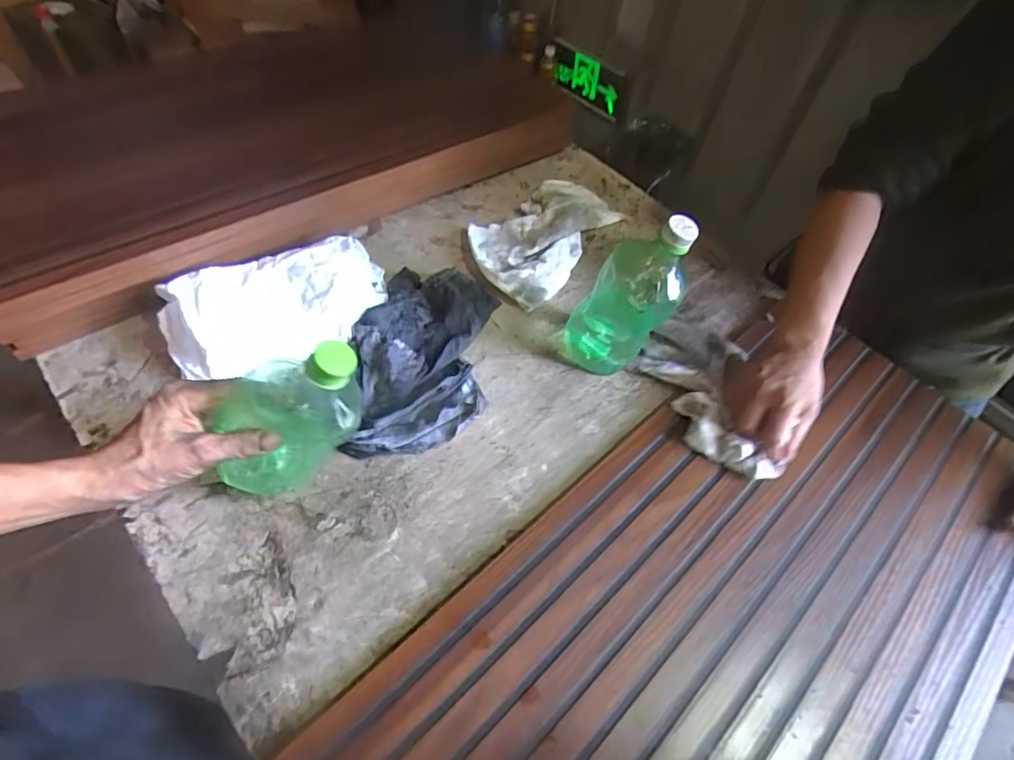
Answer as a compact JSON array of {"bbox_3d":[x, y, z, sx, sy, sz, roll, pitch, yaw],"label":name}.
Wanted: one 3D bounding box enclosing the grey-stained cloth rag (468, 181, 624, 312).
[{"bbox_3d":[0.052,-0.200,0.744,0.230,0.025,0.149,-38,66,-26],"label":"grey-stained cloth rag"}]

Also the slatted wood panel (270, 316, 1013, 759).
[{"bbox_3d":[0.207,0.202,0.485,0.730,0.017,0.362,-35,65,-25],"label":"slatted wood panel"}]

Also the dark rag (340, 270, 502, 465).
[{"bbox_3d":[-0.095,-0.031,0.607,0.144,0.027,0.252,7,55,0],"label":"dark rag"}]

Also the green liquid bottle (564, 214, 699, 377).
[{"bbox_3d":[0.122,-0.085,0.569,0.079,0.193,0.084,-14,58,-14],"label":"green liquid bottle"}]

